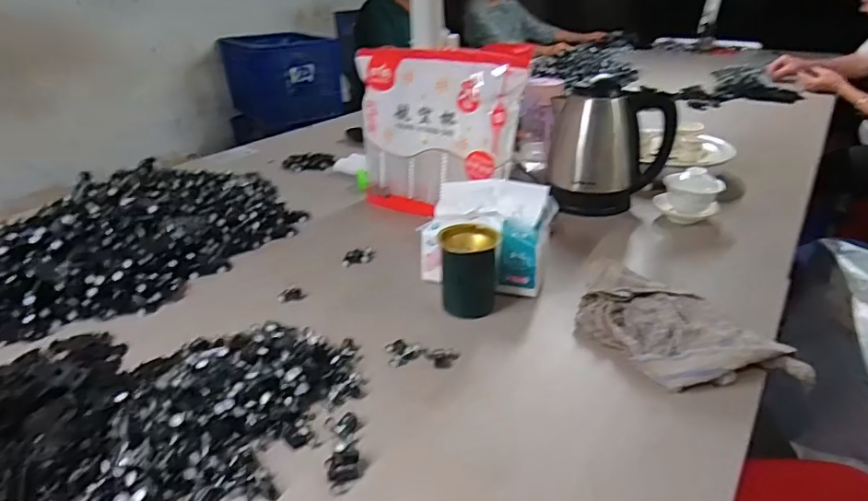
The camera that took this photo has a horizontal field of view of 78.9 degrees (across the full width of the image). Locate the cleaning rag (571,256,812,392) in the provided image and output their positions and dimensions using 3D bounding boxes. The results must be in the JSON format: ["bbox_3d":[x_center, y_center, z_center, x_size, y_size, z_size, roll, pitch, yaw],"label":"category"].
[{"bbox_3d":[0.269,0.096,0.588,0.247,0.053,0.124,23,37,35],"label":"cleaning rag"}]

